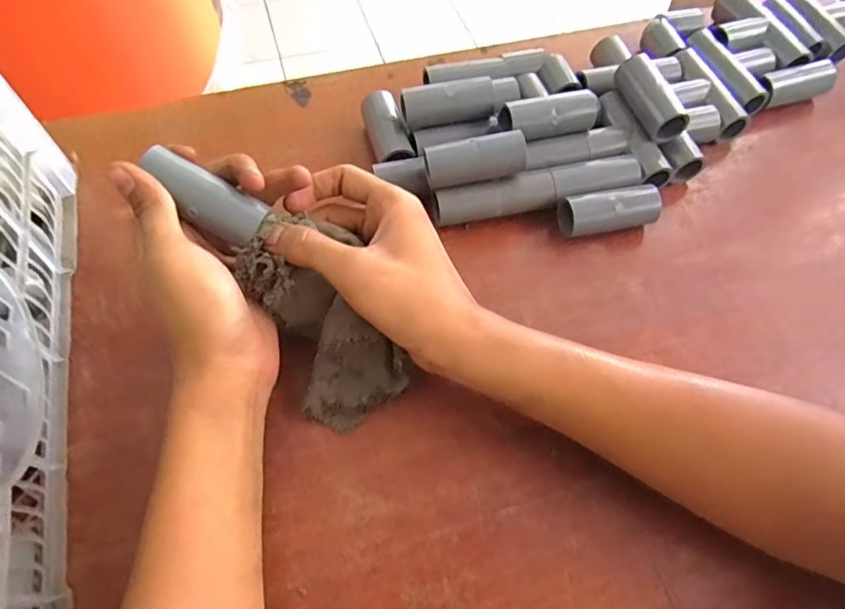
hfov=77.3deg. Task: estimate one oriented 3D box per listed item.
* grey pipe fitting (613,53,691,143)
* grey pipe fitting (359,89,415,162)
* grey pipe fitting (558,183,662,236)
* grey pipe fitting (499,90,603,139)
[{"bbox_3d":[0.177,-0.163,0.412,0.023,0.023,0.076,-16,63,-12],"label":"grey pipe fitting"},{"bbox_3d":[-0.029,-0.137,0.421,0.027,0.025,0.075,-13,62,-10],"label":"grey pipe fitting"},{"bbox_3d":[0.137,-0.064,0.388,0.068,0.033,0.030,-7,61,-7],"label":"grey pipe fitting"},{"bbox_3d":[0.094,-0.143,0.395,0.069,0.027,0.030,-11,62,-9],"label":"grey pipe fitting"}]

